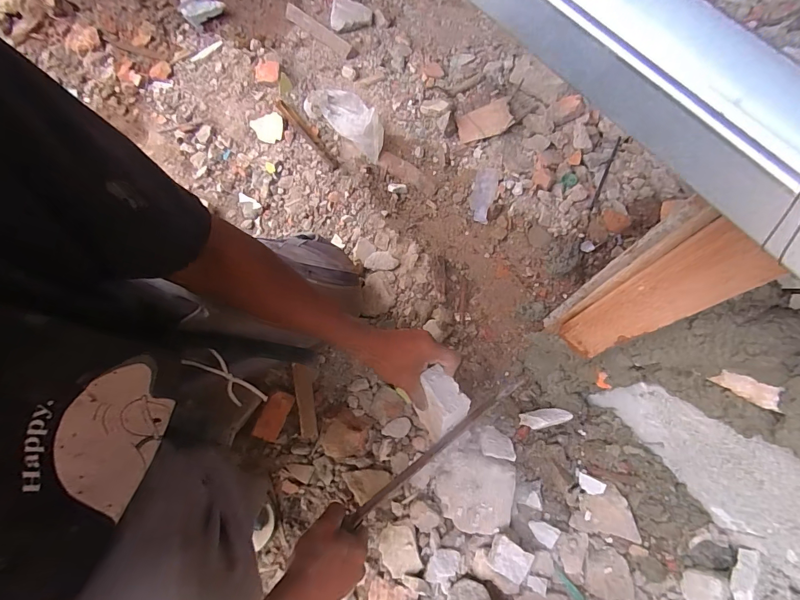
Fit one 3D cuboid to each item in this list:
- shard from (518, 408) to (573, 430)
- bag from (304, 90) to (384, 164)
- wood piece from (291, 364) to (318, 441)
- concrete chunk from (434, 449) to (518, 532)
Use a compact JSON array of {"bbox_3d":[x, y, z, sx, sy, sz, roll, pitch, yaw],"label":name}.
[{"bbox_3d":[0.221,0.179,0.598,0.069,0.034,0.026,-11,71,-6],"label":"shard"},{"bbox_3d":[-0.106,-0.397,0.817,0.202,0.059,0.114,34,72,10],"label":"bag"},{"bbox_3d":[-0.154,0.164,0.645,0.032,0.013,0.120,-9,70,-6],"label":"wood piece"},{"bbox_3d":[0.106,0.275,0.563,0.106,0.027,0.104,-1,86,13],"label":"concrete chunk"}]

